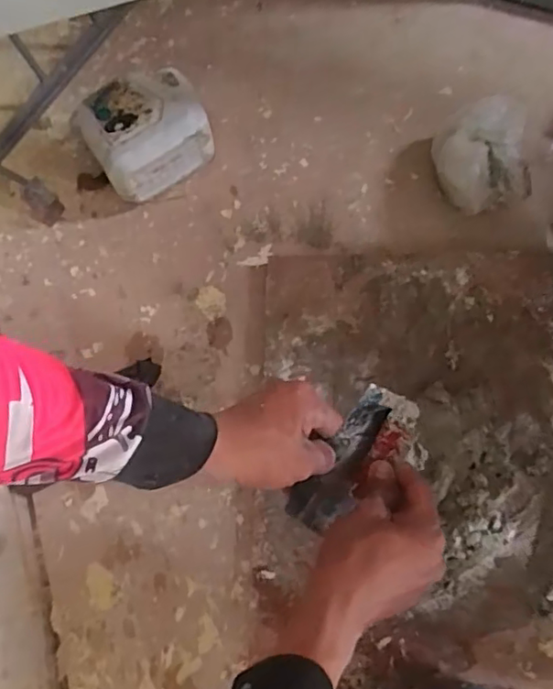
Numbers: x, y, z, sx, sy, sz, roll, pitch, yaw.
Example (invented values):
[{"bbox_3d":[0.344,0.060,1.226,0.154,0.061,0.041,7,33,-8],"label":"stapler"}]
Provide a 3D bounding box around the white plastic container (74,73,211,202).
[{"bbox_3d":[-0.177,-0.292,0.772,0.165,0.101,0.136,-33,72,-10],"label":"white plastic container"}]

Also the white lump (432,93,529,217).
[{"bbox_3d":[0.262,-0.249,0.738,0.116,0.080,0.138,-18,70,-4],"label":"white lump"}]

